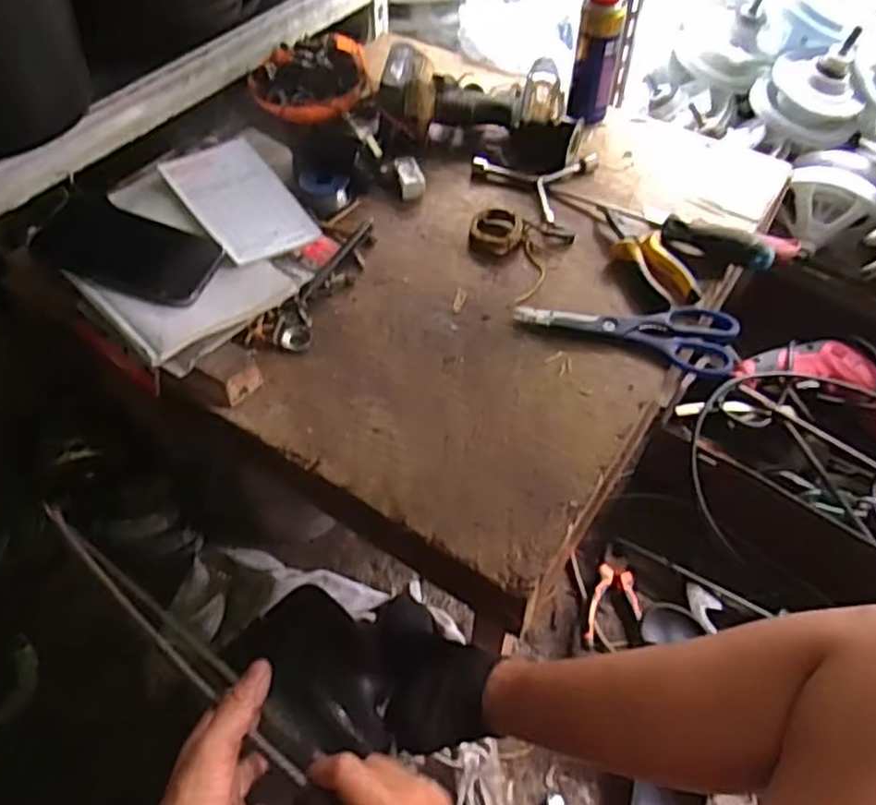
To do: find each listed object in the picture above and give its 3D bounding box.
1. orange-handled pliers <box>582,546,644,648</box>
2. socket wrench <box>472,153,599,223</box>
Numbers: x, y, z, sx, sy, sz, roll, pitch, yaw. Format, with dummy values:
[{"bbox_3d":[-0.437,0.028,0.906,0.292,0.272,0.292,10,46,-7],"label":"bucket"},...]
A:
[{"bbox_3d":[0.209,0.230,0.854,0.065,0.011,0.129,5,53,3],"label":"orange-handled pliers"},{"bbox_3d":[0.110,-0.269,0.824,0.124,0.020,0.125,31,58,21],"label":"socket wrench"}]

